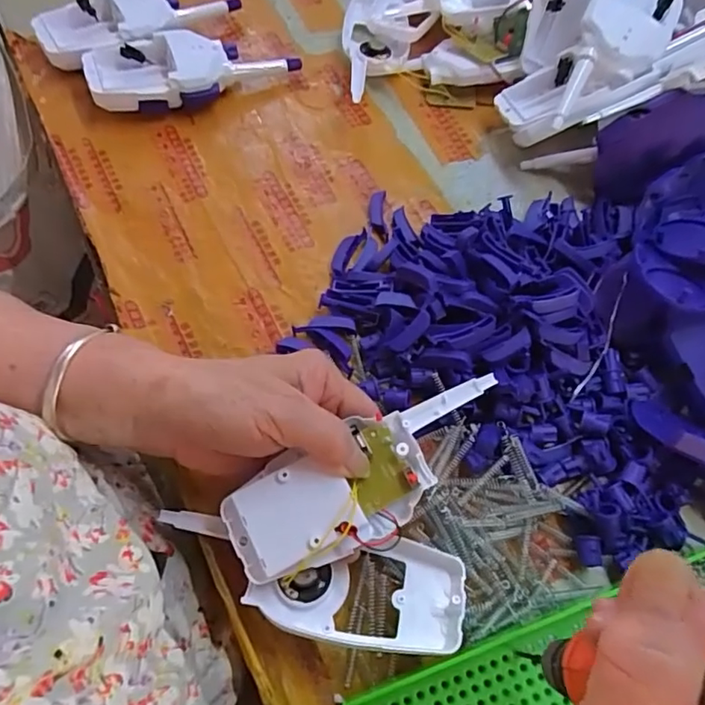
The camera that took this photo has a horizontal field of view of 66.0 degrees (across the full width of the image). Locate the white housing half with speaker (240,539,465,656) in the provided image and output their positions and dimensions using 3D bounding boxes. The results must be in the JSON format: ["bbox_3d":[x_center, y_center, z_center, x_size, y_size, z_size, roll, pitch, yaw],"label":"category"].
[{"bbox_3d":[0.002,0.127,0.286,0.110,0.026,0.051,3,66,-2],"label":"white housing half with speaker"}]

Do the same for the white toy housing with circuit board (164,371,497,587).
[{"bbox_3d":[-0.001,0.073,0.296,0.185,0.027,0.063,-26,69,-11],"label":"white toy housing with circuit board"}]

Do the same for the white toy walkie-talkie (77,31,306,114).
[{"bbox_3d":[-0.129,-0.230,0.447,0.164,0.037,0.057,-12,68,-8],"label":"white toy walkie-talkie"}]

